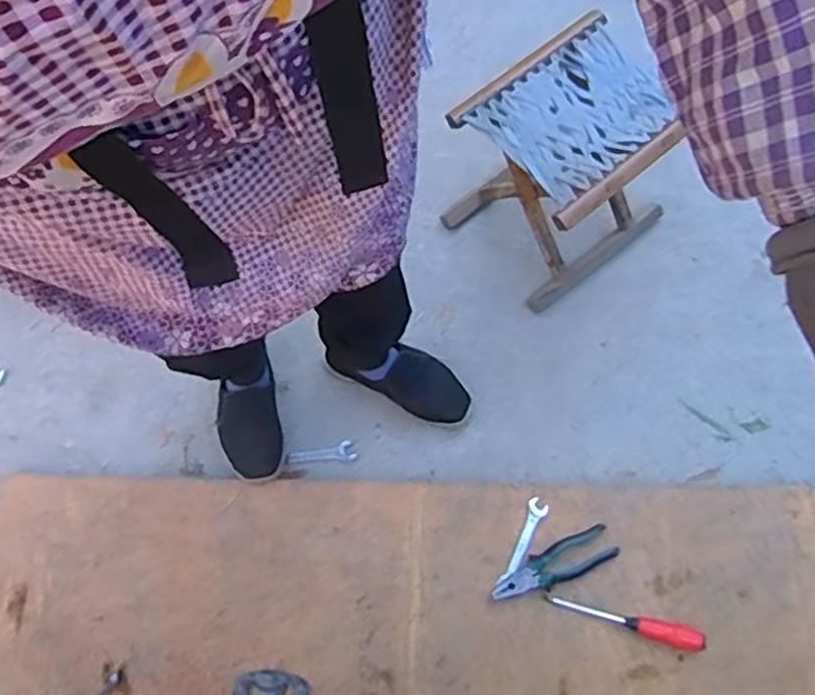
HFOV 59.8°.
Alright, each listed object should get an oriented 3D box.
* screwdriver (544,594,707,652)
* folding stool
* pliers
[{"bbox_3d":[0.308,0.386,1.003,0.219,0.025,0.030,15,70,7],"label":"screwdriver"},{"bbox_3d":[0.250,-0.279,1.140,0.284,0.305,0.259,-37,73,-12],"label":"folding stool"},{"bbox_3d":[0.211,0.319,1.034,0.187,0.016,0.053,-21,70,-7],"label":"pliers"}]

